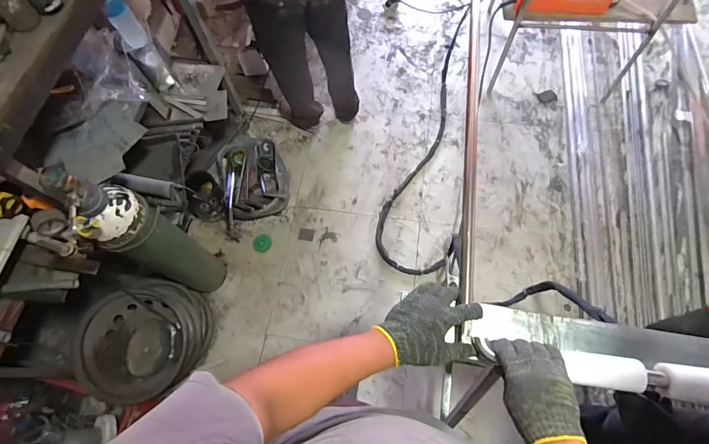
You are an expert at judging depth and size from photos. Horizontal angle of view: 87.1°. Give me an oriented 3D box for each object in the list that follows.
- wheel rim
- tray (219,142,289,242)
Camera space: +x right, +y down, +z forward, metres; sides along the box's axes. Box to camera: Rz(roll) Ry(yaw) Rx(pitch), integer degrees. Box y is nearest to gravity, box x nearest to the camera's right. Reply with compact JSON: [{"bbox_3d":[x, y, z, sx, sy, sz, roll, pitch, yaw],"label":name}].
[{"bbox_3d":[-0.820,0.455,1.499,0.394,0.341,0.472,0,68,3],"label":"wheel rim"},{"bbox_3d":[-0.493,-0.190,1.835,0.336,0.207,0.488,-5,68,1],"label":"tray"}]

